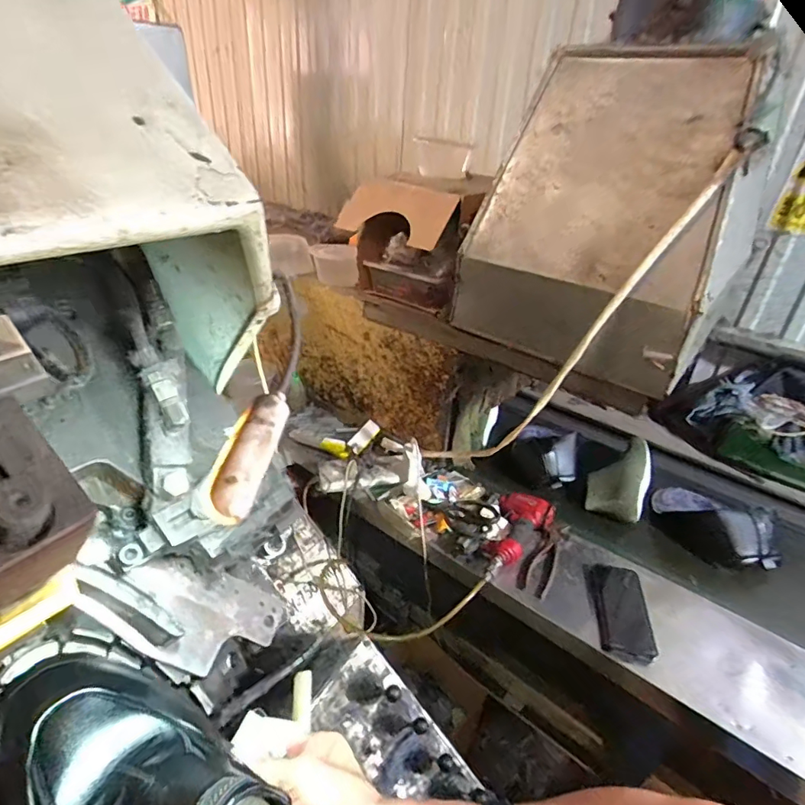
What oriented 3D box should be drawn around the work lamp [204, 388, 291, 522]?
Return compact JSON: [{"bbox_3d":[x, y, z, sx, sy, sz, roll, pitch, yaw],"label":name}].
[{"bbox_3d":[-0.079,0.024,0.260,0.021,0.019,0.094,5,32,2],"label":"work lamp"}]

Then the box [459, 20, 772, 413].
[{"bbox_3d":[0.455,-0.363,0.949,0.441,0.490,0.526,26,38,31],"label":"box"}]

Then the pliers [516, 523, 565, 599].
[{"bbox_3d":[0.282,0.303,0.964,0.058,0.019,0.200,20,35,24],"label":"pliers"}]

